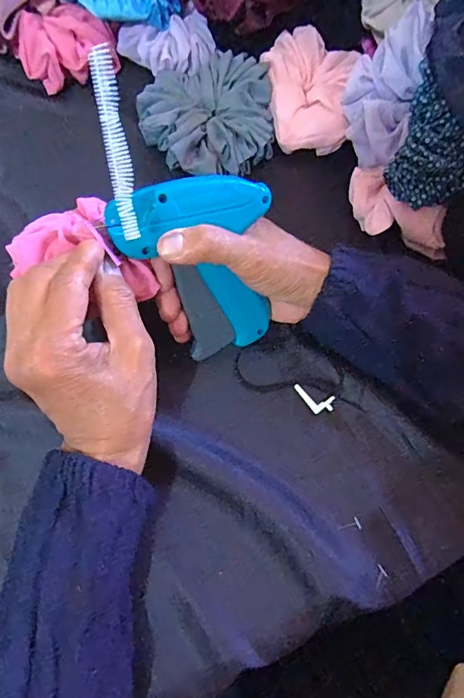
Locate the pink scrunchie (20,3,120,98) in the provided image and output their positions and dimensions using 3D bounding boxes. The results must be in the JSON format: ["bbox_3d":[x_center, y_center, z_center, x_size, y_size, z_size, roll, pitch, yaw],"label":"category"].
[{"bbox_3d":[-0.153,-0.280,0.419,0.085,0.034,0.058,-22,71,-7],"label":"pink scrunchie"}]

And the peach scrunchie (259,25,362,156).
[{"bbox_3d":[0.064,-0.229,0.401,0.080,0.034,0.108,9,70,4],"label":"peach scrunchie"}]

